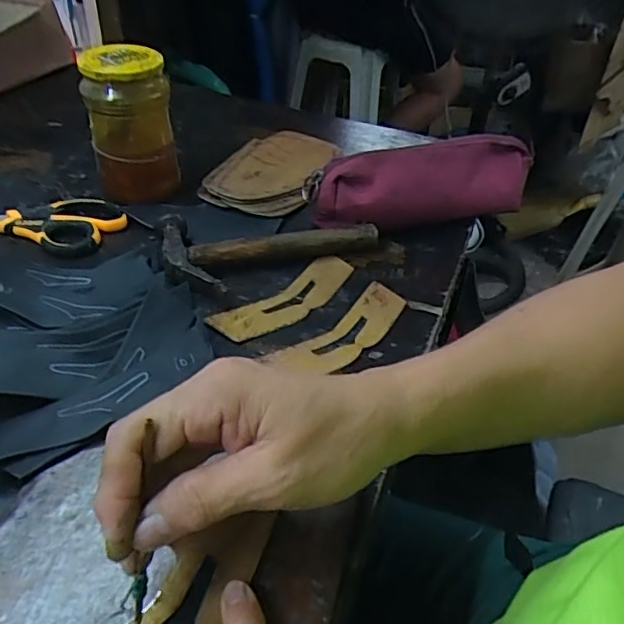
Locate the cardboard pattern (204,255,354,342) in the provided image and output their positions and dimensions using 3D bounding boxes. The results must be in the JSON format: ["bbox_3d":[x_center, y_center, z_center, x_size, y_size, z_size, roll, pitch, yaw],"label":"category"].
[{"bbox_3d":[-0.017,-0.012,0.468,0.134,0.005,0.044,-29,51,-32],"label":"cardboard pattern"}]

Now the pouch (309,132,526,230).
[{"bbox_3d":[0.109,-0.117,0.544,0.224,0.074,0.041,-9,43,-15],"label":"pouch"}]

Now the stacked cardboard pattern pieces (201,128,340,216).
[{"bbox_3d":[-0.042,-0.152,0.622,0.106,0.016,0.172,17,42,14],"label":"stacked cardboard pattern pieces"}]

